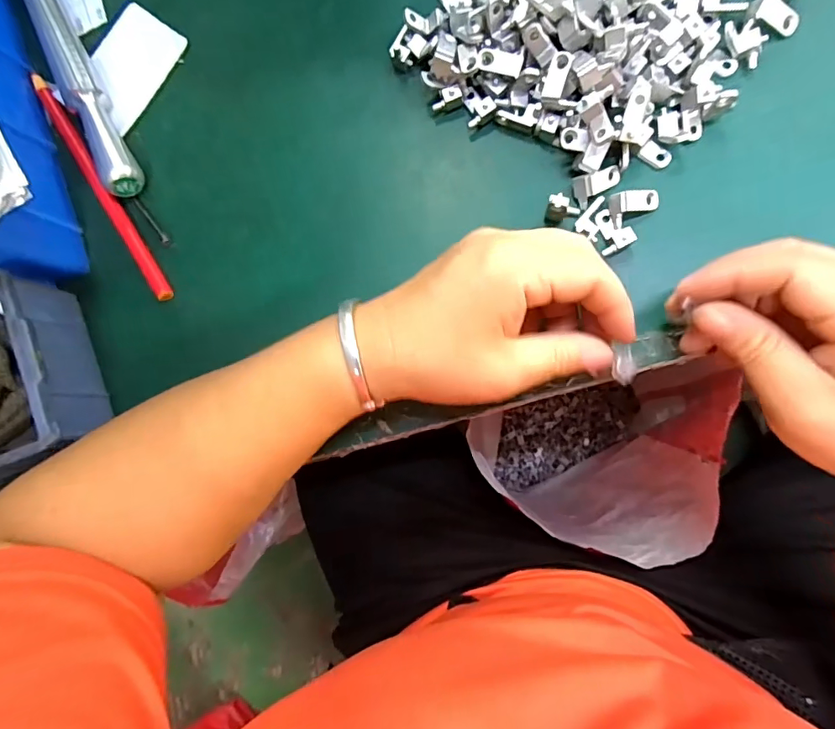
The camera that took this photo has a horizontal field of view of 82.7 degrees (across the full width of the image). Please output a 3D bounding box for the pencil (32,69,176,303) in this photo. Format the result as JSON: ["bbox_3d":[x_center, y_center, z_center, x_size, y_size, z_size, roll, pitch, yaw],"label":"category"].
[{"bbox_3d":[-0.190,-0.109,0.286,0.010,0.011,0.167,-33,83,6],"label":"pencil"}]

